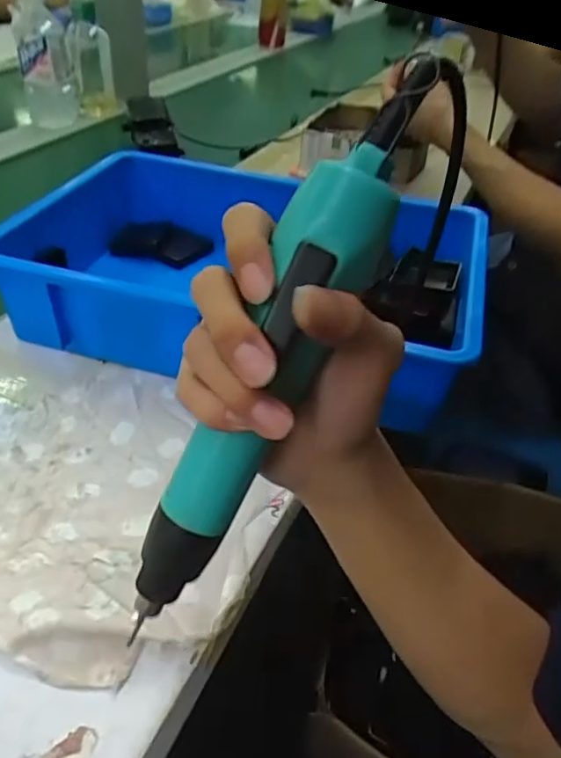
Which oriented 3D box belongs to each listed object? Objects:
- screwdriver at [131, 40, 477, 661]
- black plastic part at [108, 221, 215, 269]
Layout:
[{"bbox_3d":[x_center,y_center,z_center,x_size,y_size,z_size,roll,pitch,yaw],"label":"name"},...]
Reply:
[{"bbox_3d":[-0.004,-0.001,0.229,0.043,0.244,0.042,39,21,34],"label":"screwdriver"},{"bbox_3d":[-0.129,-0.154,0.659,0.102,0.020,0.069,13,41,10],"label":"black plastic part"}]

